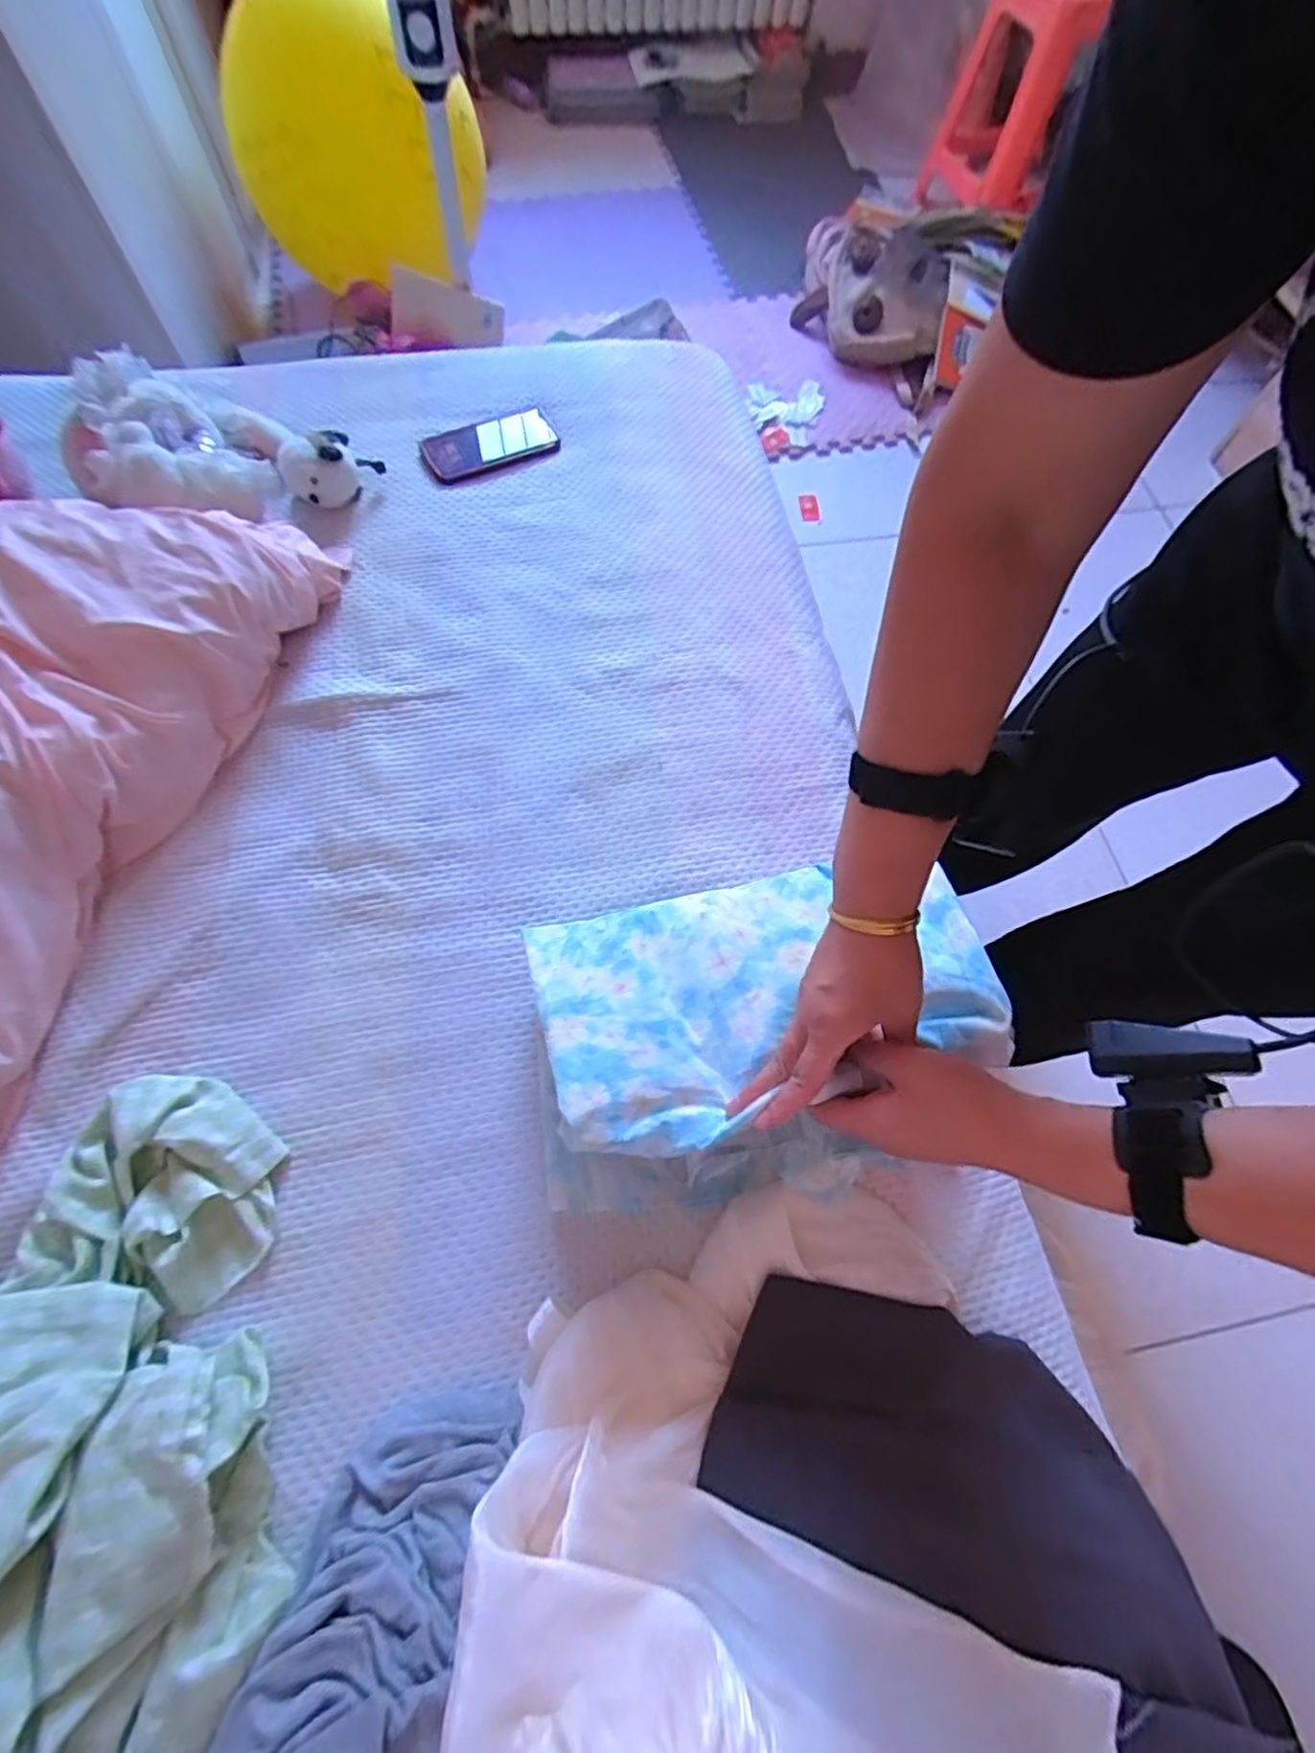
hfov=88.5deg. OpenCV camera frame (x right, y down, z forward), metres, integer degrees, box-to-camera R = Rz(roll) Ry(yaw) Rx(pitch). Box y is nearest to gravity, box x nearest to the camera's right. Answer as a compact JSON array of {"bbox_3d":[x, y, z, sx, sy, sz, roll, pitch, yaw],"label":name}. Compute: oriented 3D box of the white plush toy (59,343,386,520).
[{"bbox_3d":[-0.510,-0.482,0.777,0.268,0.118,0.235,19,68,7],"label":"white plush toy"}]

